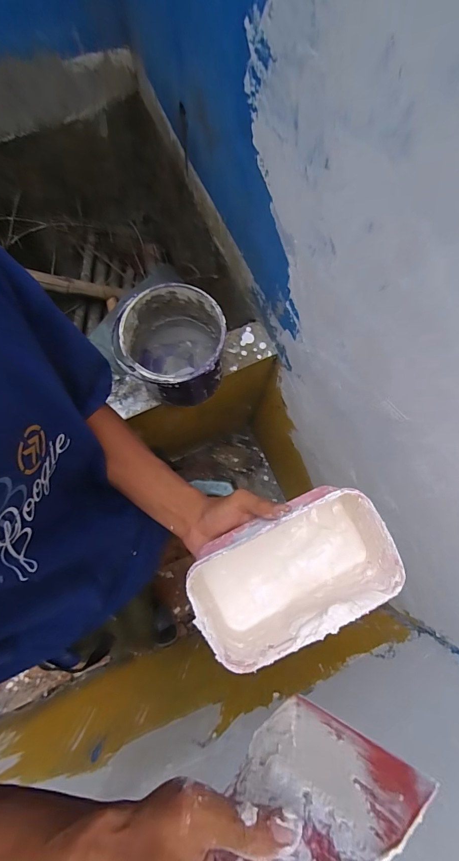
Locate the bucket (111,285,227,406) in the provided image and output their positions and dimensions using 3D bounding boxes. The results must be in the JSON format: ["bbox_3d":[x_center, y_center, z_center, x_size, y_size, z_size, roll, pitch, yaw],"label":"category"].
[{"bbox_3d":[-0.108,-0.157,0.723,0.186,0.175,0.184,0,78,-2],"label":"bucket"}]

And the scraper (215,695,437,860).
[{"bbox_3d":[0.039,0.215,0.214,0.103,0.120,0.004,-25,87,-30],"label":"scraper"}]

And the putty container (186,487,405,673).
[{"bbox_3d":[0.060,0.142,0.361,0.188,0.079,0.111,-26,80,-7],"label":"putty container"}]

